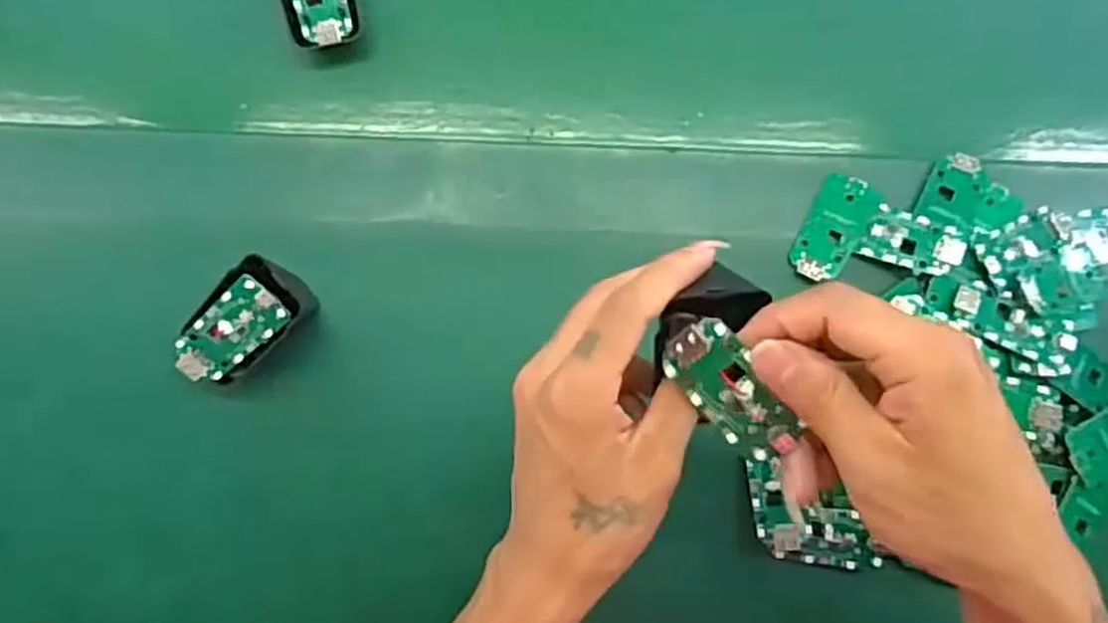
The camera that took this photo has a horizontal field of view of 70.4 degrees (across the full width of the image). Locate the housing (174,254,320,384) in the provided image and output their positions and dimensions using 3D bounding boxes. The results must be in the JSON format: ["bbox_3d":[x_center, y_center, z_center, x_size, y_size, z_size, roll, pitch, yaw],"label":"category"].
[{"bbox_3d":[-0.166,0.008,0.420,0.074,0.031,0.042,-43,84,-7],"label":"housing"}]

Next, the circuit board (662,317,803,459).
[{"bbox_3d":[0.069,0.031,0.303,0.029,0.005,0.063,-39,102,16],"label":"circuit board"}]

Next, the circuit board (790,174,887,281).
[{"bbox_3d":[0.162,-0.047,0.449,0.034,0.004,0.064,24,82,14],"label":"circuit board"}]

